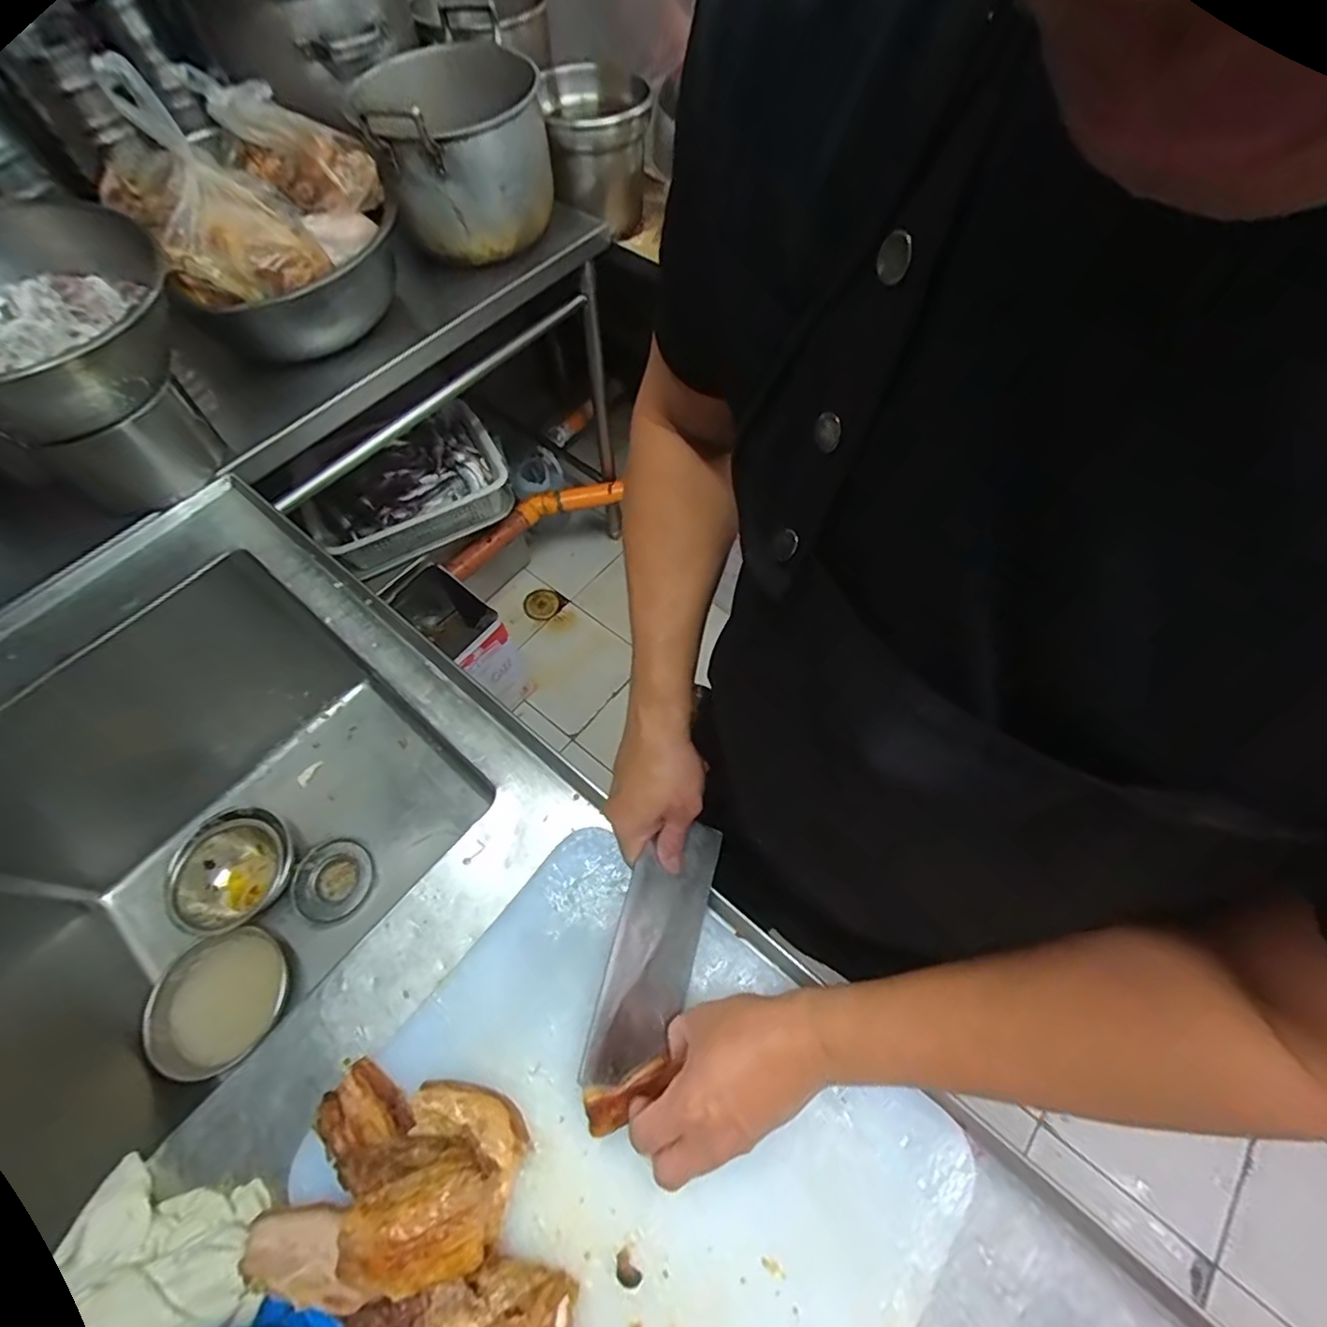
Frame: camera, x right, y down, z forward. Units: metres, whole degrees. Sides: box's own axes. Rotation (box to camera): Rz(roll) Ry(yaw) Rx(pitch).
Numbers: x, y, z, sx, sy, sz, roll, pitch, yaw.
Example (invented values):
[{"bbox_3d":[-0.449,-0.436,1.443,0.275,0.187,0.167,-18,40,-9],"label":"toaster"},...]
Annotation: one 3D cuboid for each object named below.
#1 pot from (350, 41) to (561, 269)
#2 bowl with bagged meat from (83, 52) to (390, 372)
[{"bbox_3d":[-0.312,-0.808,0.949,0.247,0.185,0.309,-11,61,-4],"label":"pot"},{"bbox_3d":[-0.553,-0.615,0.834,0.299,0.243,0.270,-40,66,-18],"label":"bowl with bagged meat"}]

